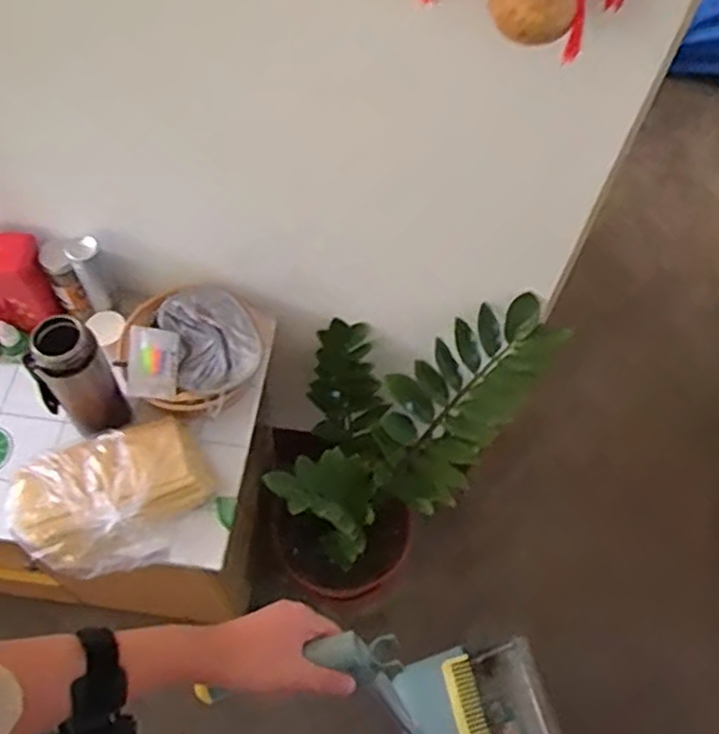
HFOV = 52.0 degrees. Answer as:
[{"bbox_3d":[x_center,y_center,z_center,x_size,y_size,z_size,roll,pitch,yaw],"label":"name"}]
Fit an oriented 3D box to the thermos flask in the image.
[{"bbox_3d":[-0.368,0.021,0.967,0.090,0.195,0.079,-35,67,-20],"label":"thermos flask"}]

